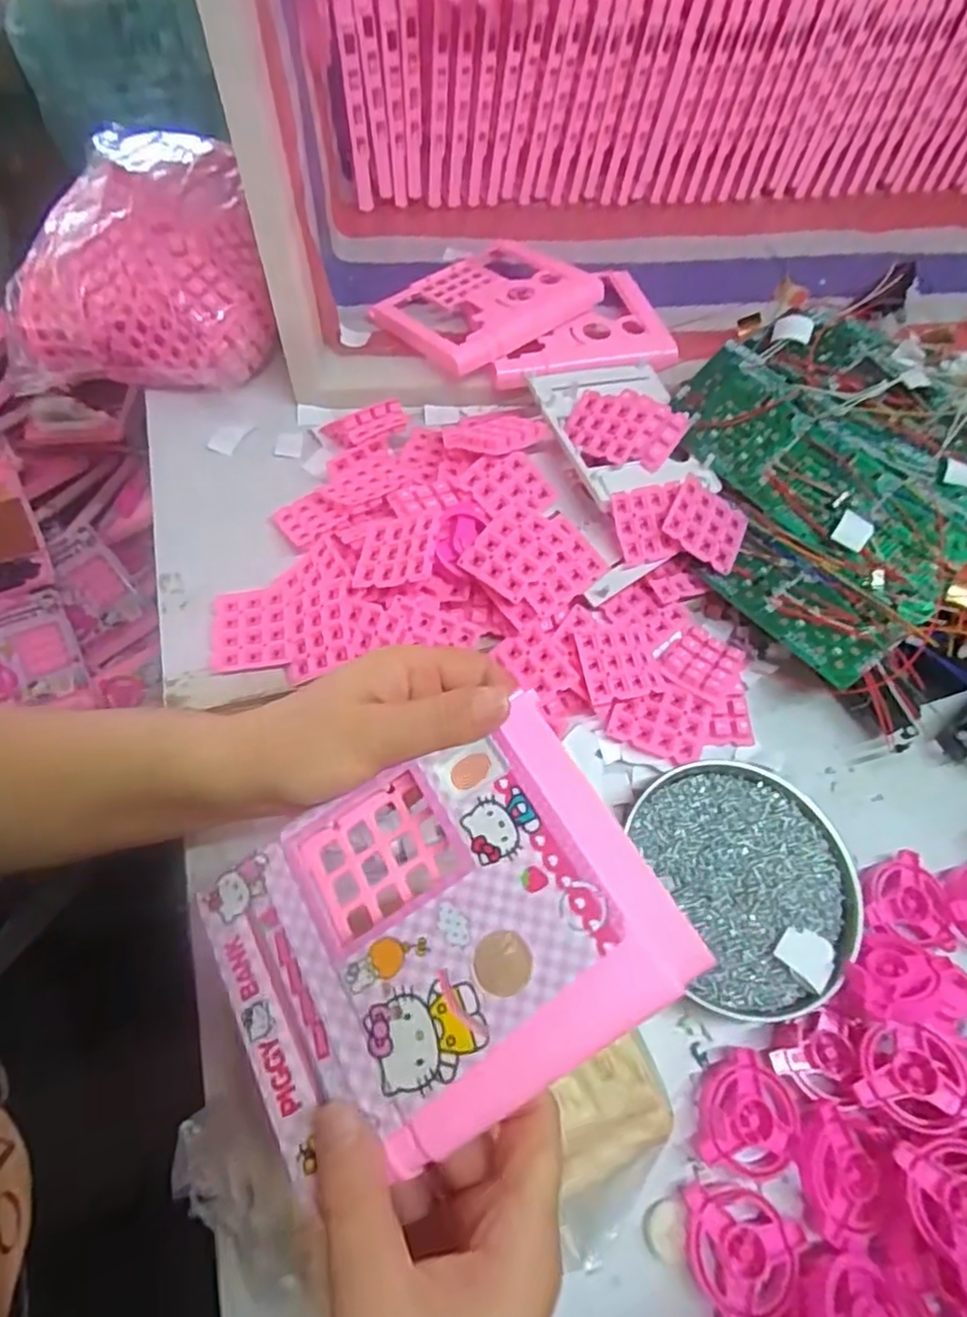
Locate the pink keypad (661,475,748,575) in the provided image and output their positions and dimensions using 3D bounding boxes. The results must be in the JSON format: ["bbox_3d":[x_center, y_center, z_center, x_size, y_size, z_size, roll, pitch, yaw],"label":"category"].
[{"bbox_3d":[0.155,-0.093,0.456,0.059,0.004,0.049,30,76,-14],"label":"pink keypad"}]

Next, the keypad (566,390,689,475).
[{"bbox_3d":[0.103,-0.168,0.481,0.079,0.017,0.056,18,78,15],"label":"keypad"}]

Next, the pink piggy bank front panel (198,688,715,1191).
[{"bbox_3d":[-0.017,0.103,0.248,0.157,0.019,0.124,-31,62,-3],"label":"pink piggy bank front panel"}]

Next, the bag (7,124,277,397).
[{"bbox_3d":[-0.274,-0.328,0.547,0.206,0.104,0.199,4,61,-1],"label":"bag"}]

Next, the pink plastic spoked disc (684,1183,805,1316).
[{"bbox_3d":[0.122,0.276,0.300,0.053,0.013,0.052,1,62,-3],"label":"pink plastic spoked disc"}]

